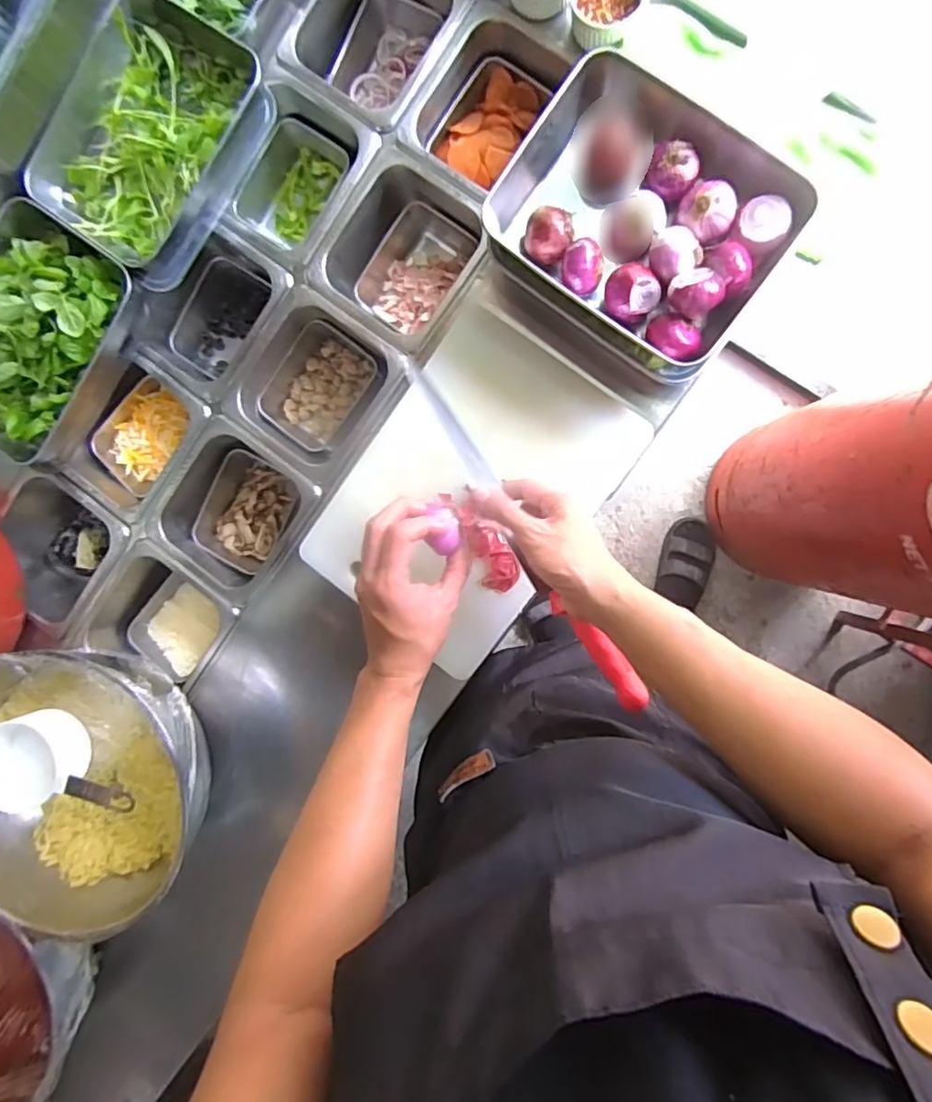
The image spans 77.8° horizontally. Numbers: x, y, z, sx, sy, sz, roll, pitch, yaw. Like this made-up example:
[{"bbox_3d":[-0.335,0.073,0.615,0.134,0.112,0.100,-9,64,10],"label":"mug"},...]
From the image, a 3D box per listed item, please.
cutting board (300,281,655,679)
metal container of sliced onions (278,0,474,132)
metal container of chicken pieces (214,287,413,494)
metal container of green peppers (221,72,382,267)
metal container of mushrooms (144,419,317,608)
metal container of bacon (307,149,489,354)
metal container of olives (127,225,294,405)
[{"bbox_3d":[0.009,-0.074,0.638,0.246,0.025,0.361,37,97,3],"label":"cutting board"},{"bbox_3d":[-0.096,-0.573,0.666,0.160,0.092,0.177,40,97,3],"label":"metal container of sliced onions"},{"bbox_3d":[-0.171,-0.190,0.702,0.174,0.094,0.180,37,97,3],"label":"metal container of chicken pieces"},{"bbox_3d":[-0.194,-0.427,0.691,0.154,0.095,0.175,33,97,4],"label":"metal container of green peppers"},{"bbox_3d":[-0.277,-0.051,0.720,0.160,0.096,0.176,36,97,3],"label":"metal container of mushrooms"},{"bbox_3d":[-0.063,-0.331,0.676,0.158,0.101,0.179,35,97,4],"label":"metal container of bacon"},{"bbox_3d":[-0.289,-0.277,0.710,0.140,0.107,0.179,35,97,4],"label":"metal container of olives"}]

